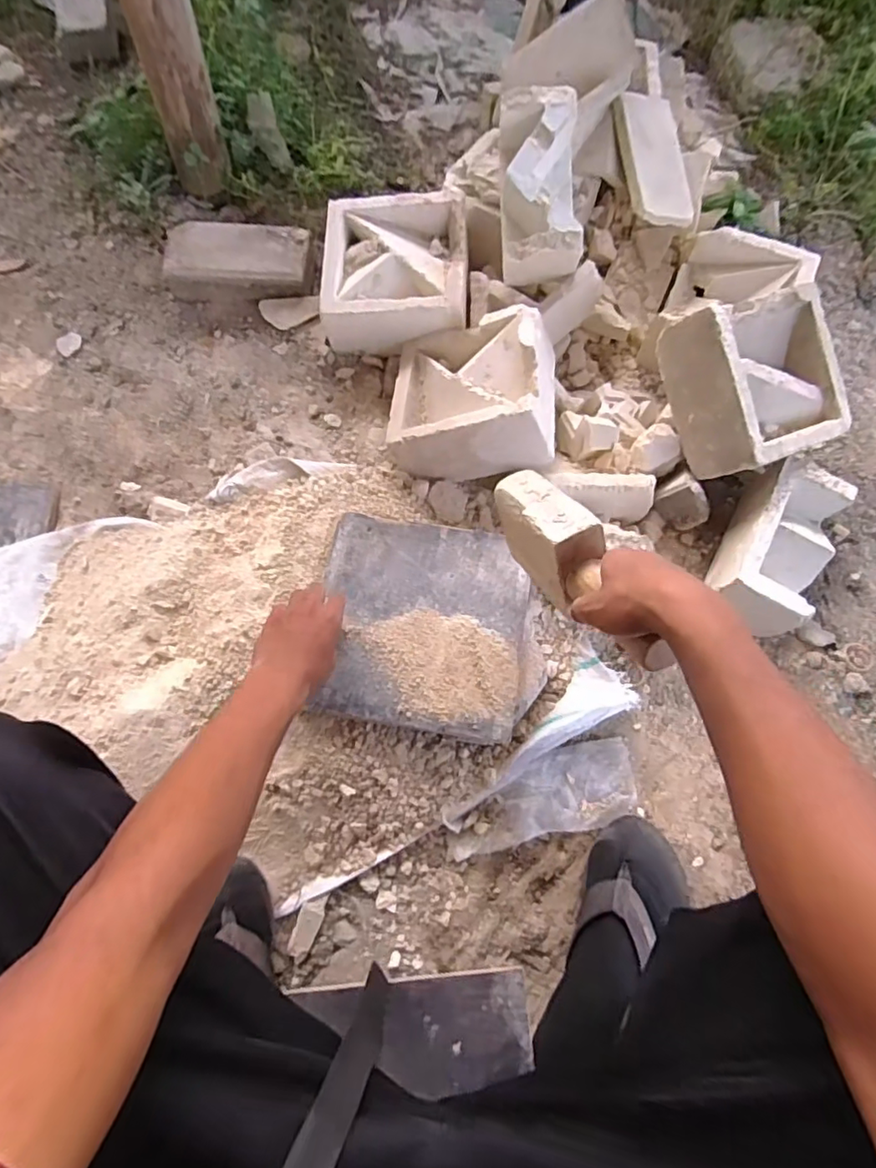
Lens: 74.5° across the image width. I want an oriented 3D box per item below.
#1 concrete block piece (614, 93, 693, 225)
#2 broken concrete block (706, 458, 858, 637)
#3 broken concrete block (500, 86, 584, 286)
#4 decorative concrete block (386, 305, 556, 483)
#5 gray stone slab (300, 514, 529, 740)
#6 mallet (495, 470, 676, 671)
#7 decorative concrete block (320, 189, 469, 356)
[{"bbox_3d":[0.331,-0.646,0.878,0.106,0.025,0.201,-11,86,-18],"label":"concrete block piece"},{"bbox_3d":[0.435,-0.045,0.742,0.103,0.090,0.209,28,73,7],"label":"broken concrete block"},{"bbox_3d":[0.139,-0.531,0.779,0.103,0.090,0.212,-3,98,-3],"label":"broken concrete block"},{"bbox_3d":[0.046,-0.256,0.786,0.208,0.098,0.215,-5,62,23],"label":"decorative concrete block"},{"bbox_3d":[-0.017,0.043,0.672,0.232,0.015,0.245,8,72,1],"label":"gray stone slab"},{"bbox_3d":[0.120,-0.016,0.520,0.060,0.072,0.257,-22,50,-9],"label":"mallet"},{"bbox_3d":[-0.061,-0.455,0.851,0.202,0.107,0.210,3,72,-1],"label":"decorative concrete block"}]

